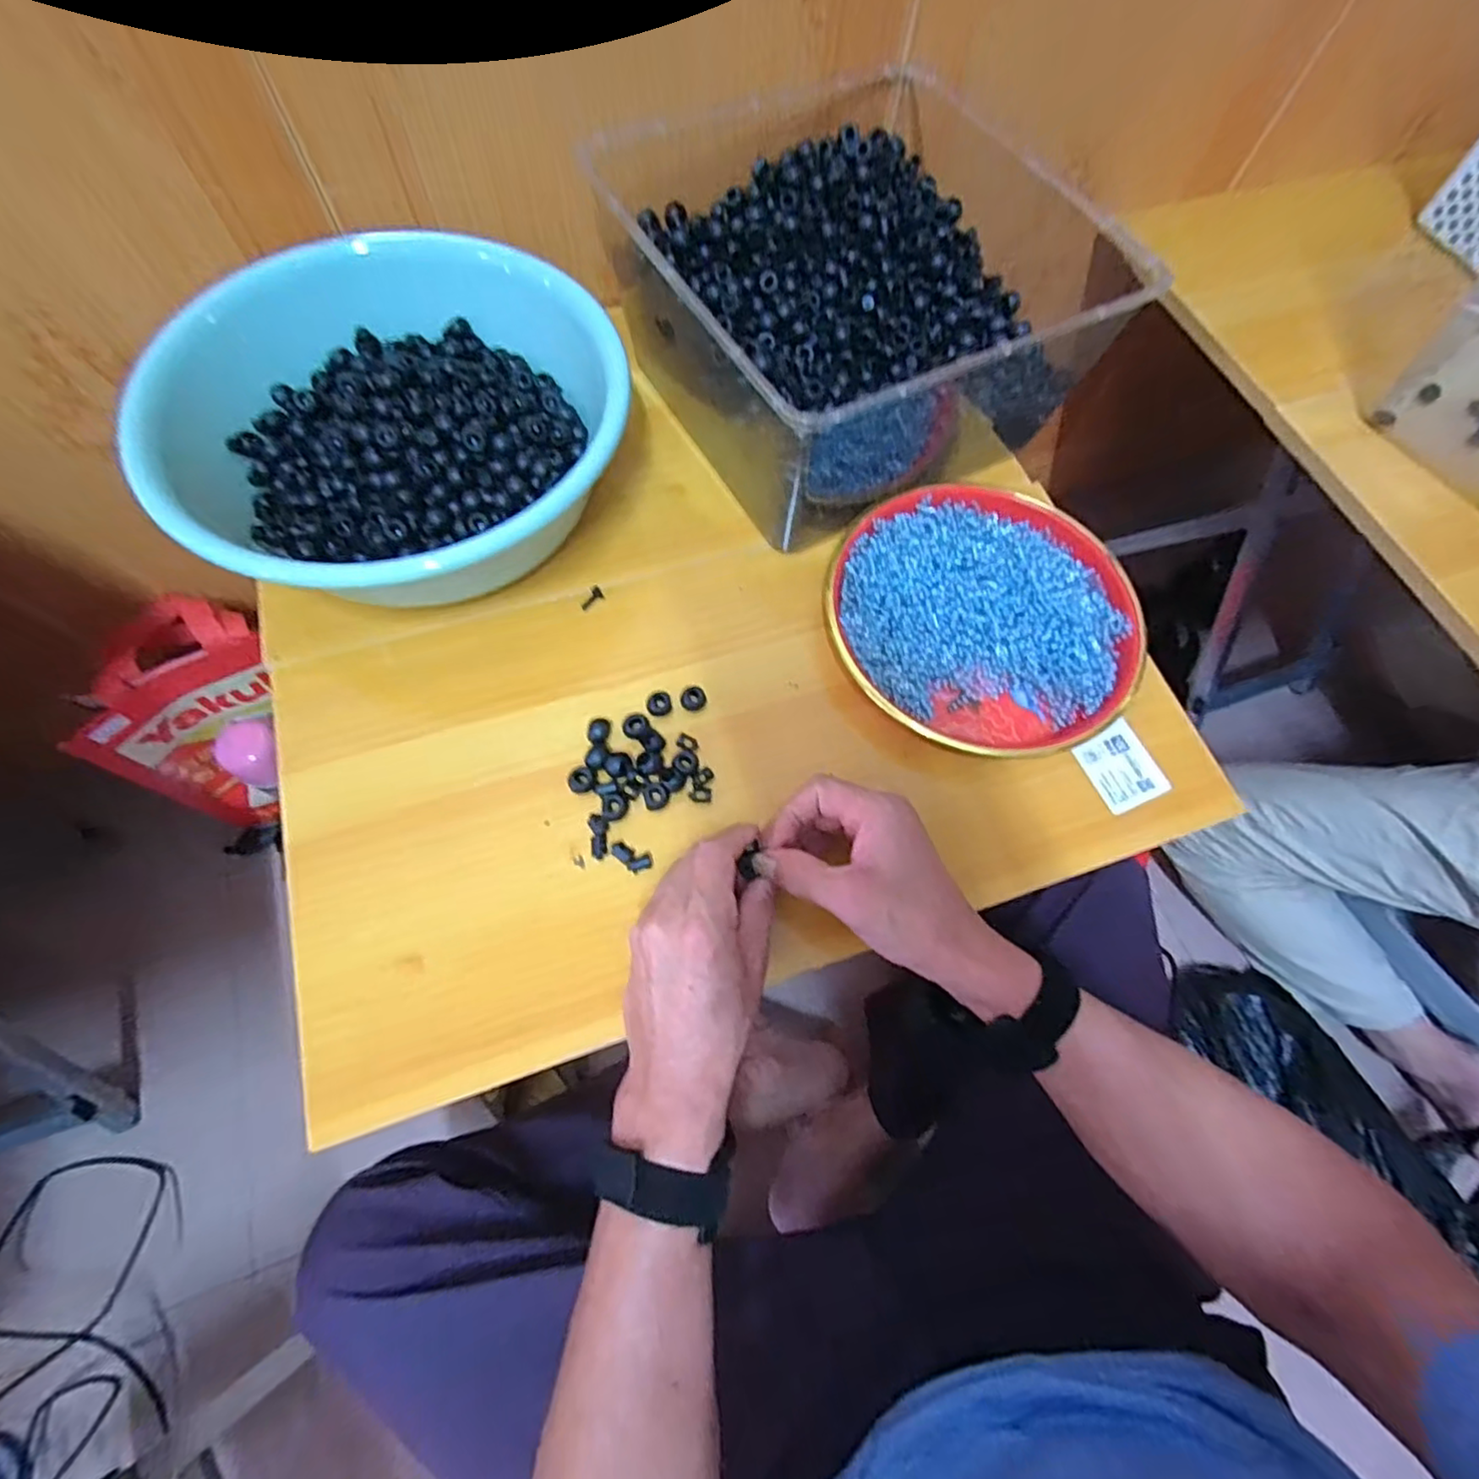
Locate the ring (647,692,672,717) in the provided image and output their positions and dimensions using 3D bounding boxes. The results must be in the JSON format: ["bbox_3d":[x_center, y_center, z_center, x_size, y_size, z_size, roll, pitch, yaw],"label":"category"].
[{"bbox_3d":[-0.055,-0.024,0.439,0.016,0.006,0.016,1,68,-3],"label":"ring"}]

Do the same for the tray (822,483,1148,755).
[{"bbox_3d":[0.174,-0.094,0.466,0.216,0.044,0.206,1,68,-3],"label":"tray"}]

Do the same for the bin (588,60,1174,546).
[{"bbox_3d":[0.082,-0.330,0.497,0.299,0.133,0.292,-26,72,-13],"label":"bin"}]

